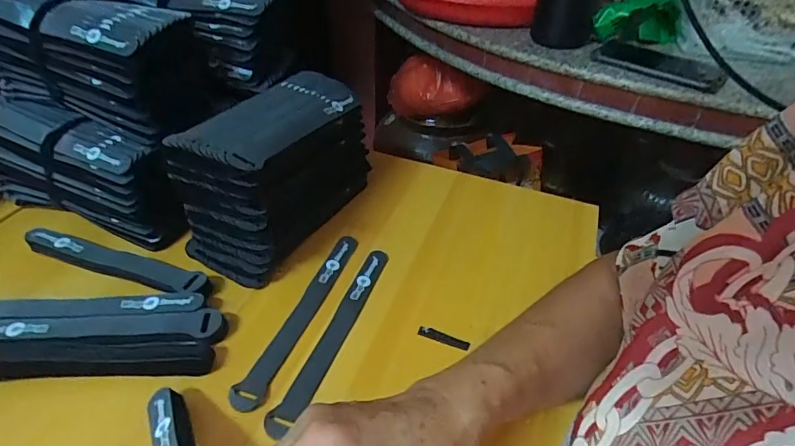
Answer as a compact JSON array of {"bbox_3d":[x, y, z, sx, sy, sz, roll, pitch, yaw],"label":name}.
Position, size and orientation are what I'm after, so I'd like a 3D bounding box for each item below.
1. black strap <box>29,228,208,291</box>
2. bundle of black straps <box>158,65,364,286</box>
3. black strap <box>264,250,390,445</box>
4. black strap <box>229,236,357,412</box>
[{"bbox_3d":[-0.258,0.036,0.431,0.186,0.022,0.027,13,43,13],"label":"black strap"},{"bbox_3d":[-0.117,-0.055,0.455,0.093,0.139,0.194,17,44,17],"label":"bundle of black straps"},{"bbox_3d":[-0.051,0.089,0.395,0.022,0.004,0.192,15,43,15],"label":"black strap"},{"bbox_3d":[-0.082,0.076,0.408,0.024,0.004,0.192,15,43,15],"label":"black strap"}]

